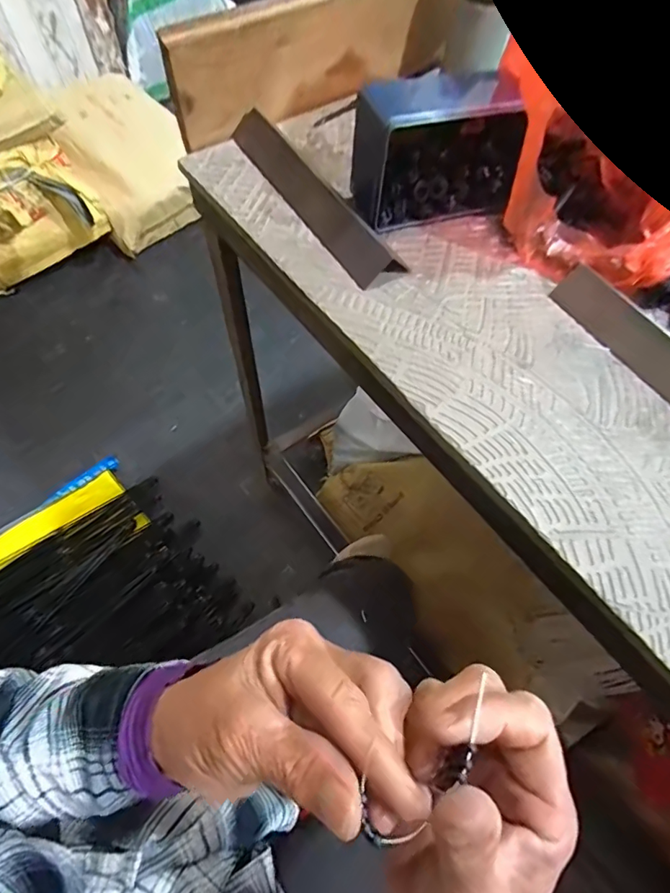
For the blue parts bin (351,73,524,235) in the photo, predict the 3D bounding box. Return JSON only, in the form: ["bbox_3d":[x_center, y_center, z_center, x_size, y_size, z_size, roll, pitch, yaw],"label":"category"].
[{"bbox_3d":[0.095,-0.255,0.425,0.151,0.094,0.057,-13,63,-10],"label":"blue parts bin"}]

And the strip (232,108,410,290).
[{"bbox_3d":[-0.023,-0.238,0.449,0.042,0.025,0.240,-28,67,-16],"label":"strip"}]

